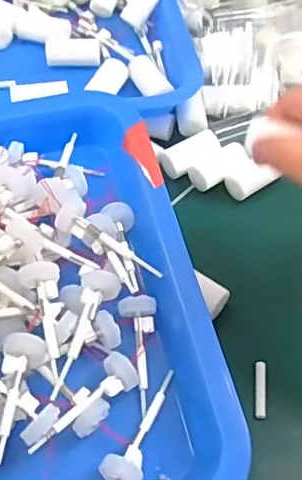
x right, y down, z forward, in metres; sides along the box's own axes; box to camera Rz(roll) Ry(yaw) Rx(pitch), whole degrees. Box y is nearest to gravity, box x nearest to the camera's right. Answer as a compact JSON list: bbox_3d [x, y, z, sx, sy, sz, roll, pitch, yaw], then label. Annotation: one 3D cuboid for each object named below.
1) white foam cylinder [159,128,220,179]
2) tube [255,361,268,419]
[{"bbox_3d":[0.028,-0.060,0.392,0.040,0.016,0.023,-25,58,-18],"label":"white foam cylinder"},{"bbox_3d":[0.060,0.081,0.303,0.006,0.004,0.031,5,54,3],"label":"tube"}]

